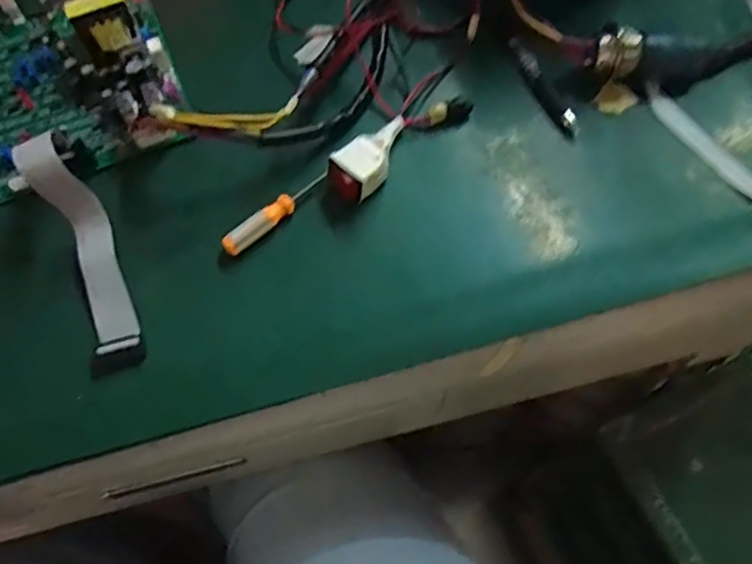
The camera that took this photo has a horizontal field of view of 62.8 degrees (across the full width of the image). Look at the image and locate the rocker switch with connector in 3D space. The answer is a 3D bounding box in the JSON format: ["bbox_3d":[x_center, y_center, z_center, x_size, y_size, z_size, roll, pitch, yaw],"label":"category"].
[{"bbox_3d":[-0.003,-0.091,0.442,0.032,0.033,0.078,31,59,13],"label":"rocker switch with connector"}]

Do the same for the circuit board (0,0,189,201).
[{"bbox_3d":[-0.249,-0.157,0.458,0.179,0.042,0.183,-21,65,-8],"label":"circuit board"}]

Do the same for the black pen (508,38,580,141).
[{"bbox_3d":[0.128,-0.150,0.472,0.015,0.015,0.093,-26,66,-10],"label":"black pen"}]

